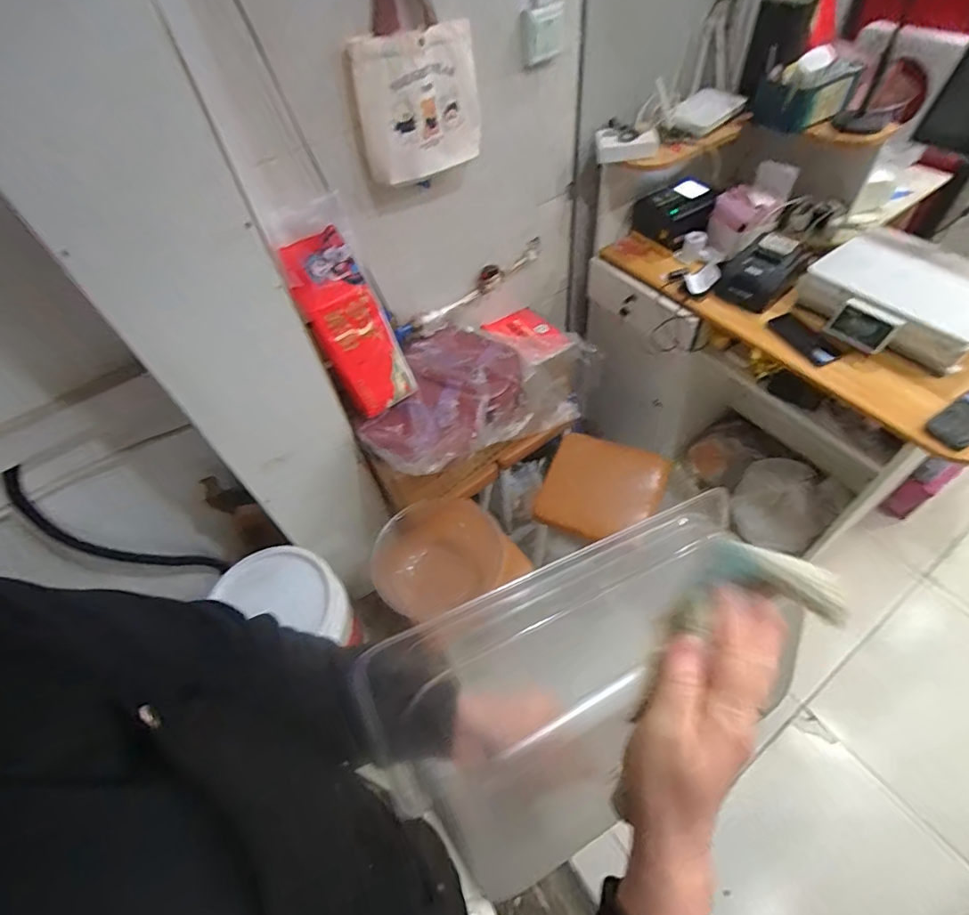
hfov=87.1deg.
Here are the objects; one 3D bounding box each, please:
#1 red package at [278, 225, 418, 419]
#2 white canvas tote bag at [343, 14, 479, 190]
[{"bbox_3d":[-0.272,-0.263,1.052,0.142,0.374,0.067,-35,30,-19],"label":"red package"},{"bbox_3d":[-0.113,-0.644,0.942,0.248,0.220,0.033,-31,57,-16],"label":"white canvas tote bag"}]

